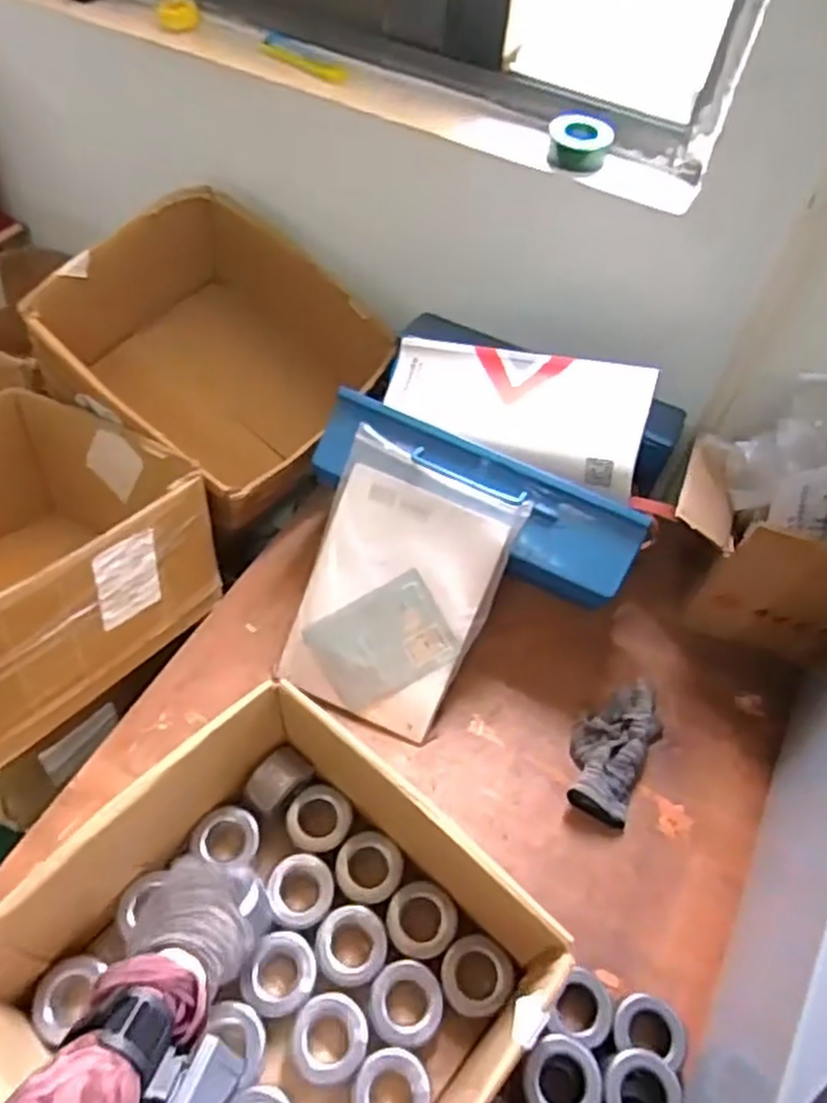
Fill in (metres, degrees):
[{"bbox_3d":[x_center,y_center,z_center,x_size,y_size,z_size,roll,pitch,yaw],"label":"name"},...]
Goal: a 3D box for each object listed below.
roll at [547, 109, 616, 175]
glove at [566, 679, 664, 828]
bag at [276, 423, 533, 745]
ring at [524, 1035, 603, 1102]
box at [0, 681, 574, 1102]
[{"bbox_3d":[0.166,-0.410,0.740,0.060,0.034,0.066,2,55,-3],"label":"roll"},{"bbox_3d":[0.208,0.201,0.765,0.079,0.041,0.147,28,58,15],"label":"glove"},{"bbox_3d":[-0.019,0.041,0.764,0.190,0.034,0.284,22,98,8],"label":"bag"},{"bbox_3d":[0.116,0.410,0.568,0.059,0.017,0.062,2,55,-3],"label":"ring"},{"bbox_3d":[-0.106,0.321,0.571,0.302,0.168,0.323,38,61,21],"label":"box"}]

